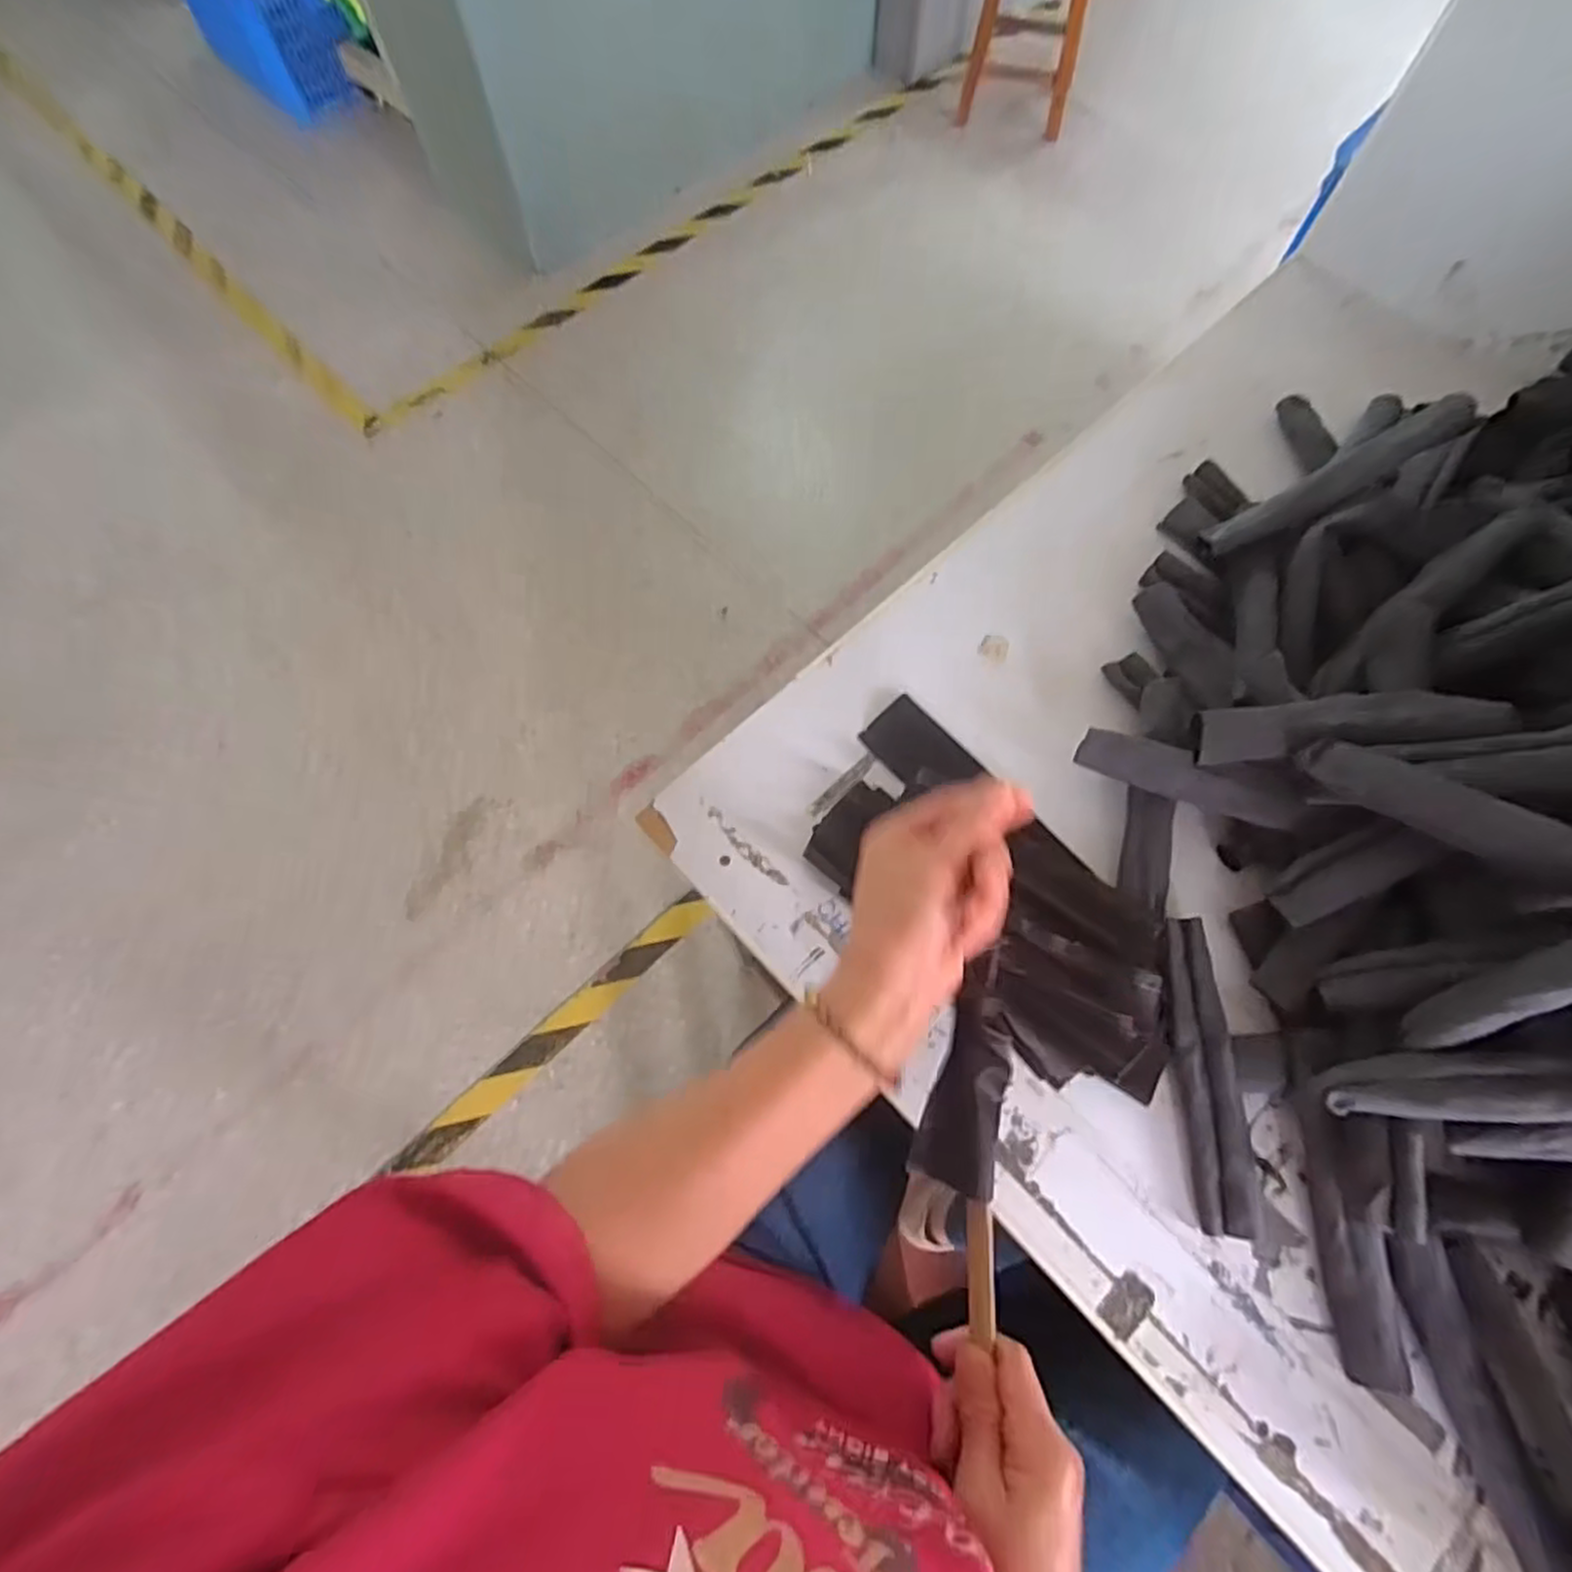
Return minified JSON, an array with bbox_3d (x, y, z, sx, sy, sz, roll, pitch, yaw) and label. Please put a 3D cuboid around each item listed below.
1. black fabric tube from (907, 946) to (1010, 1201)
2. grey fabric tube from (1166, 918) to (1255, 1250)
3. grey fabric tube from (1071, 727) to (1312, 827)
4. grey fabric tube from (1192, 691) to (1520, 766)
[{"bbox_3d":[0.098,0.152,0.394,0.040,0.013,0.119,11,85,6],"label":"black fabric tube"},{"bbox_3d":[0.263,0.179,0.469,0.032,0.019,0.183,2,69,2],"label":"grey fabric tube"},{"bbox_3d":[0.275,-0.005,0.504,0.143,0.027,0.027,24,72,10],"label":"grey fabric tube"},{"bbox_3d":[0.357,-0.041,0.475,0.171,0.019,0.038,-6,68,16],"label":"grey fabric tube"}]

